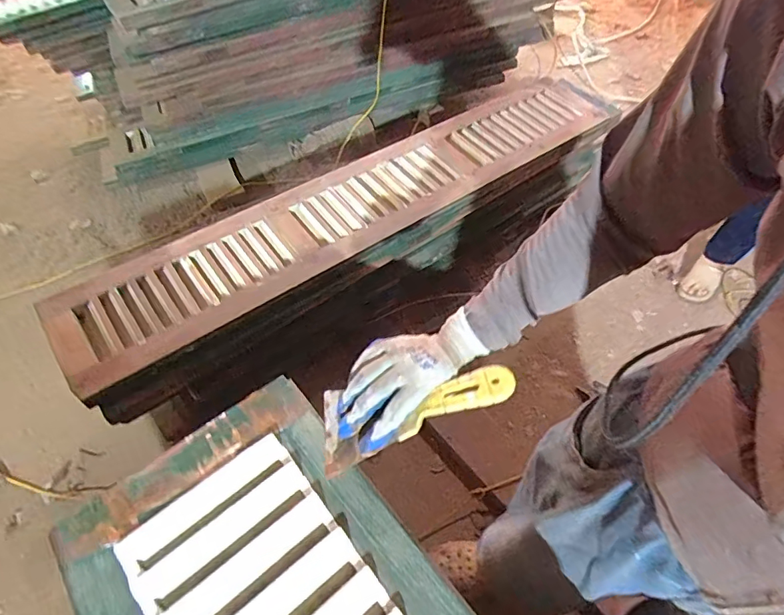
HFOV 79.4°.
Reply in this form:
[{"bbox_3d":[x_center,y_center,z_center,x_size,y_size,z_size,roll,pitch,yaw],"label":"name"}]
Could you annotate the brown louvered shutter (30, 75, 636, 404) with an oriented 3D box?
[{"bbox_3d":[-0.029,-0.312,1.236,1.637,0.051,0.296,-32,58,-23],"label":"brown louvered shutter"}]

